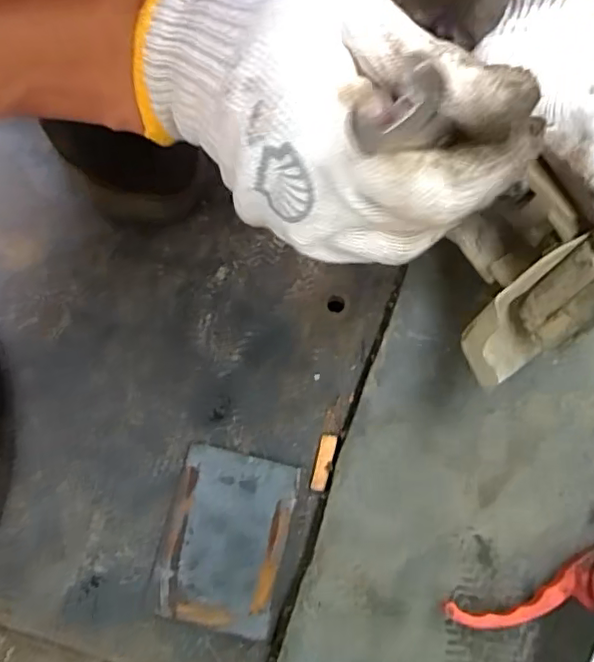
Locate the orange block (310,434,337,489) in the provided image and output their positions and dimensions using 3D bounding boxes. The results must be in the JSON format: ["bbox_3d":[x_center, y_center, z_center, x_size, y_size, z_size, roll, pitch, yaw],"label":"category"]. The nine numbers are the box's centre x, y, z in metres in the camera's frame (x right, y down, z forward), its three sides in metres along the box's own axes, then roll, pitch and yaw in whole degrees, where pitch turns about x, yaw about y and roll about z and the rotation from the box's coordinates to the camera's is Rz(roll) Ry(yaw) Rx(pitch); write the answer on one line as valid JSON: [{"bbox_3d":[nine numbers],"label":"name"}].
[{"bbox_3d":[0.017,0.081,0.358,0.010,0.005,0.034,13,71,5],"label":"orange block"}]

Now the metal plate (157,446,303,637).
[{"bbox_3d":[-0.042,0.122,0.344,0.070,0.008,0.096,11,71,5],"label":"metal plate"}]

